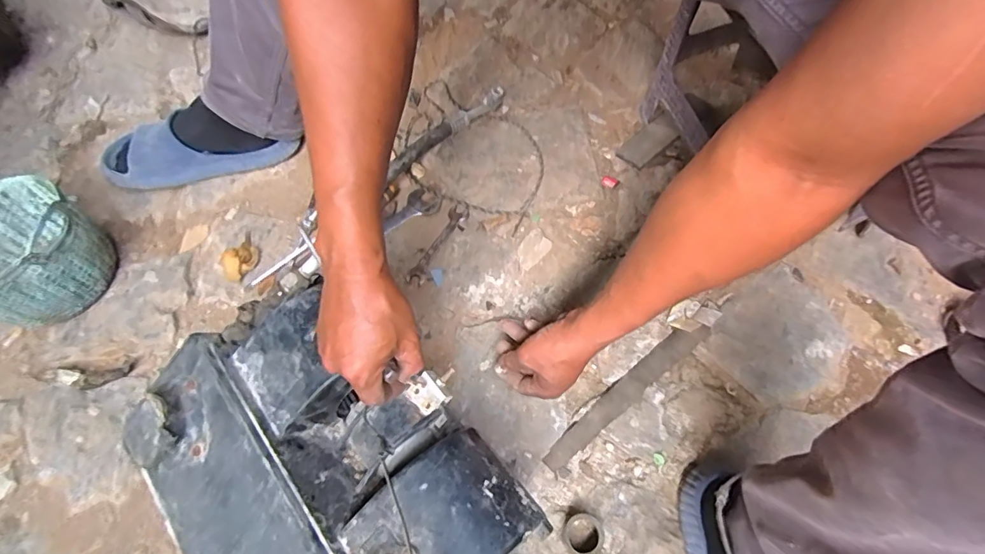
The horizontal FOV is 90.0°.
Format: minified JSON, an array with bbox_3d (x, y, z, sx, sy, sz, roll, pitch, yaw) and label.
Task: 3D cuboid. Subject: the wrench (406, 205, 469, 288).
[{"bbox_3d":[-0.080,-0.048,0.728,0.030,0.009,0.135,26,69,15],"label":"wrench"}]

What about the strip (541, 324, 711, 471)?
[{"bbox_3d":[0.164,0.138,0.601,0.254,0.011,0.031,-37,68,-13],"label":"strip"}]

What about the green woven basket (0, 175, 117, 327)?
[{"bbox_3d":[-0.637,-0.031,0.674,0.173,0.132,0.173,28,70,15],"label":"green woven basket"}]

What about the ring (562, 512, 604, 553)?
[{"bbox_3d":[0.098,0.279,0.531,0.044,0.020,0.043,-1,65,3],"label":"ring"}]

